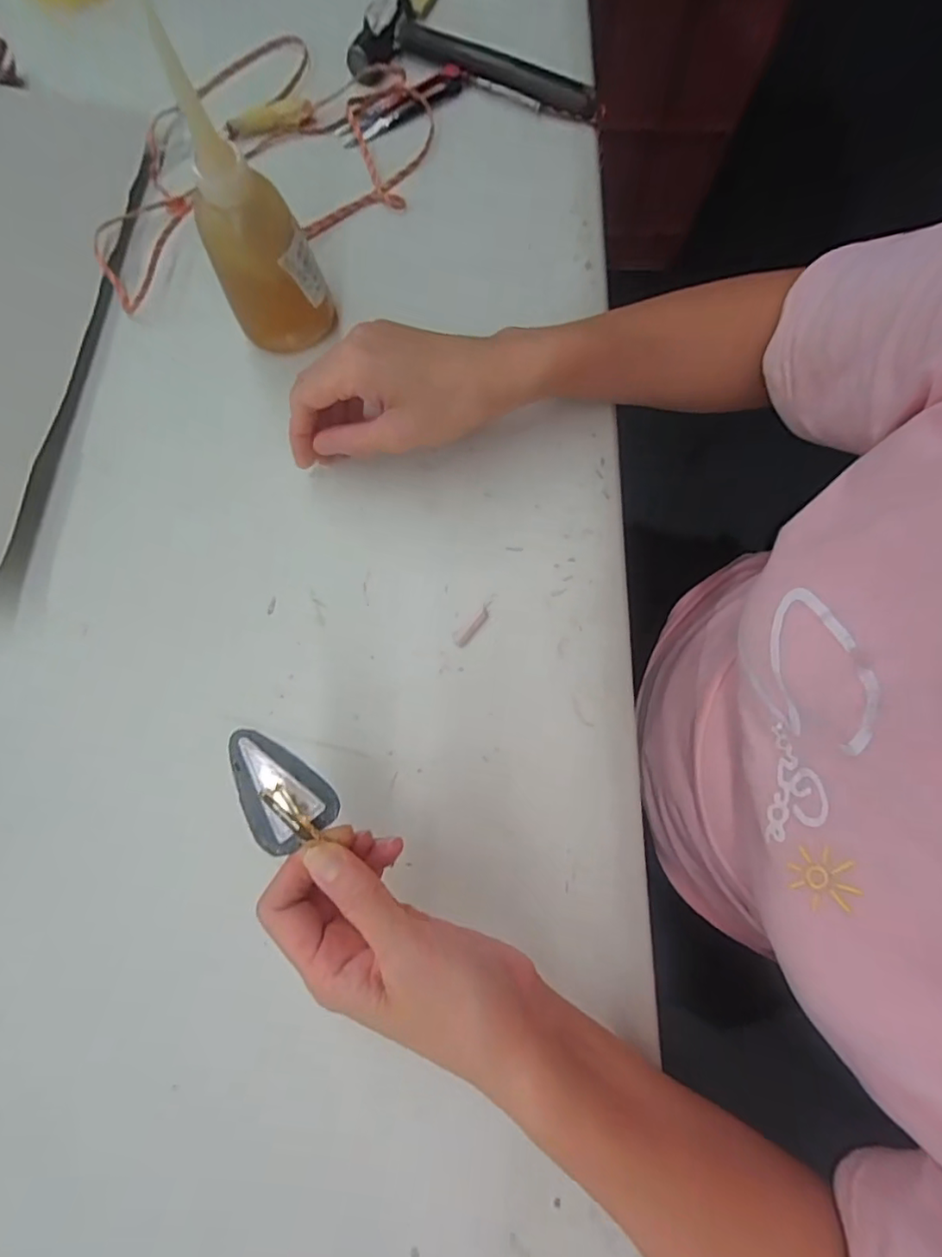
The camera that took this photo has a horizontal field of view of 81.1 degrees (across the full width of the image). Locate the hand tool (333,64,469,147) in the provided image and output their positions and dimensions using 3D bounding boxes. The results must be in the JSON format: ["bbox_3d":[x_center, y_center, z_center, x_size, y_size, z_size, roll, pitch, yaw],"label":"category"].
[{"bbox_3d":[-0.053,-0.405,0.424,0.106,0.011,0.029,-33,81,-6],"label":"hand tool"}]

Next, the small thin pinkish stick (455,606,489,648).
[{"bbox_3d":[0.001,-0.001,0.354,0.007,0.005,0.029,39,82,7],"label":"small thin pinkish stick"}]

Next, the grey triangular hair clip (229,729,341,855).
[{"bbox_3d":[-0.091,0.073,0.253,0.038,0.009,0.056,-39,81,-6],"label":"grey triangular hair clip"}]

